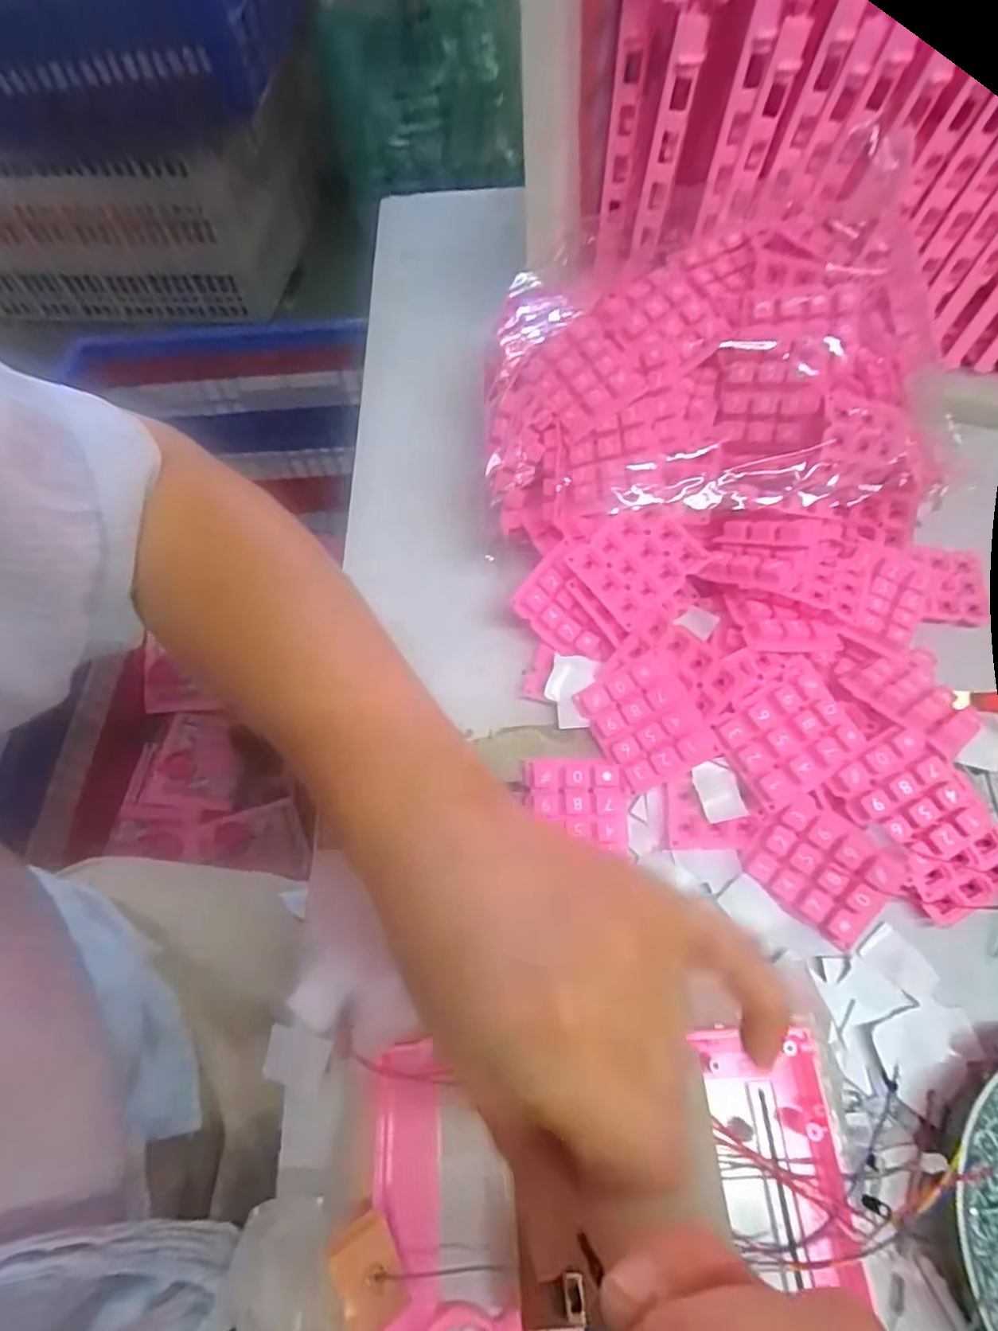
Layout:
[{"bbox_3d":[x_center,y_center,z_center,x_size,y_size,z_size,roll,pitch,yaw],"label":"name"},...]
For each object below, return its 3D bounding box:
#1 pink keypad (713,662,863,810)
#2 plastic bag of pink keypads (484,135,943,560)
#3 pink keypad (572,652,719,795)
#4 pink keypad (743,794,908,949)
[{"bbox_3d":[0.138,0.033,0.297,0.058,0.011,0.049,-33,73,-5],"label":"pink keypad"},{"bbox_3d":[0.115,-0.170,0.357,0.242,0.070,0.205,-2,62,3],"label":"plastic bag of pink keypads"},{"bbox_3d":[0.072,0.028,0.310,0.051,0.009,0.057,-31,71,13],"label":"pink keypad"},{"bbox_3d":[0.148,0.093,0.287,0.057,0.008,0.045,37,94,20],"label":"pink keypad"}]

